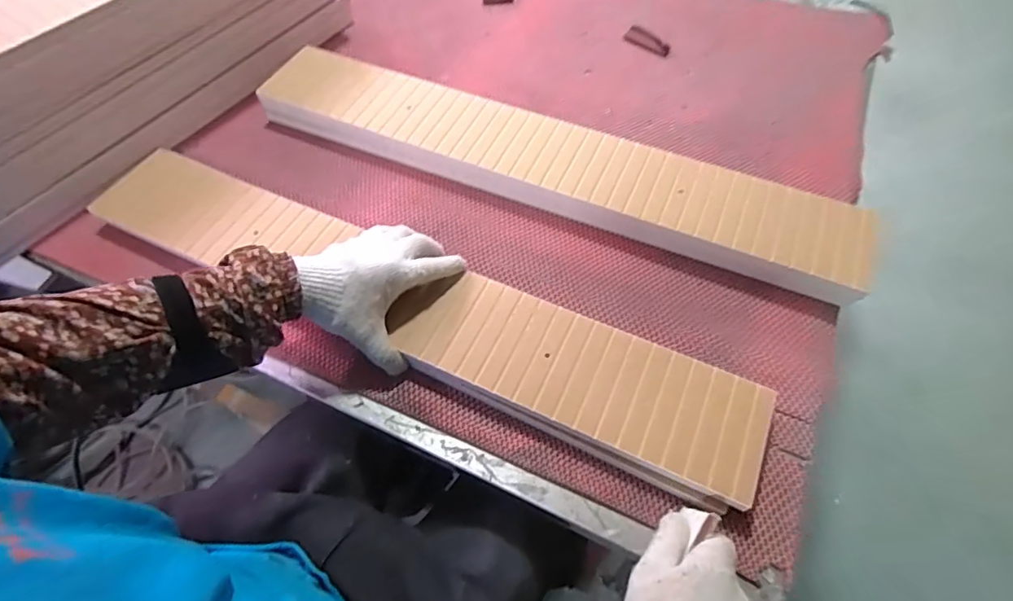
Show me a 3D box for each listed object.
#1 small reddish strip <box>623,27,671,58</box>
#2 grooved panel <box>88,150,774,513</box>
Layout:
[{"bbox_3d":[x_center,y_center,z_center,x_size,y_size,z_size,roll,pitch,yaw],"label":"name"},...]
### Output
[{"bbox_3d":[0.218,-0.399,0.808,0.076,0.014,0.025,35,65,21],"label":"small reddish strip"},{"bbox_3d":[-0.112,0.000,0.544,0.731,0.025,0.121,23,61,14],"label":"grooved panel"}]

